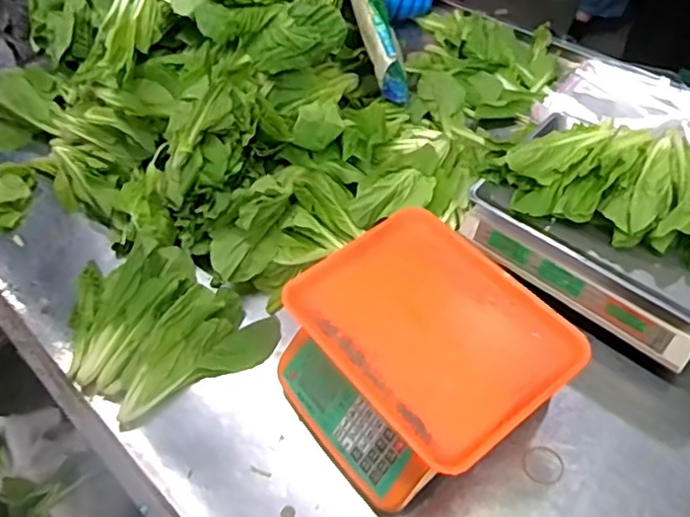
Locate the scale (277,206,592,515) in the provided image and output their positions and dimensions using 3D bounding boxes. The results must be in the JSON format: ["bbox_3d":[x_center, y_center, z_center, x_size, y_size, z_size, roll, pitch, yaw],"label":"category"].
[{"bbox_3d":[0.084,0.118,0.730,0.277,0.120,0.291,-33,56,-19],"label":"scale"}]

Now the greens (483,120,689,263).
[{"bbox_3d":[0.359,-0.110,0.788,0.308,0.062,0.180,19,56,19],"label":"greens"}]

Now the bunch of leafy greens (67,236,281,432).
[{"bbox_3d":[-0.261,0.095,0.829,0.269,0.045,0.223,32,61,27],"label":"bunch of leafy greens"}]

